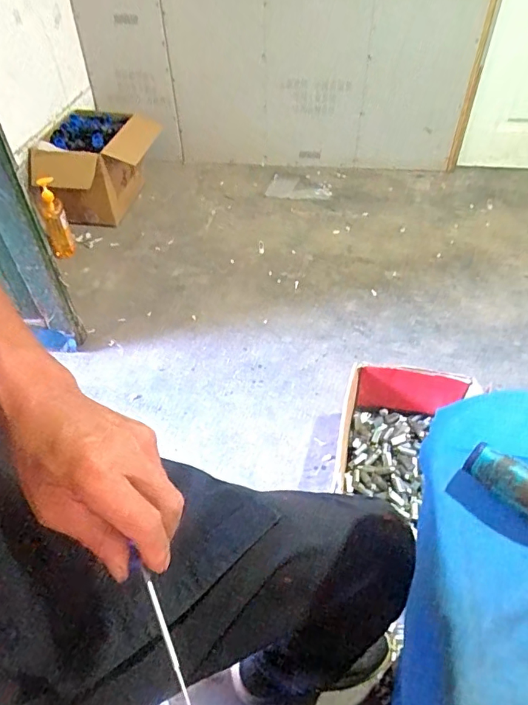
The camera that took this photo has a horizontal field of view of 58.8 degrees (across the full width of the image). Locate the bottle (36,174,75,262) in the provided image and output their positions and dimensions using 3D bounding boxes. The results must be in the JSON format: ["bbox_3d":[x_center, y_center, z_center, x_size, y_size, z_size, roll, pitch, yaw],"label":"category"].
[{"bbox_3d":[-0.711,-0.452,1.592,0.075,0.268,0.056,-12,24,-11],"label":"bottle"}]

